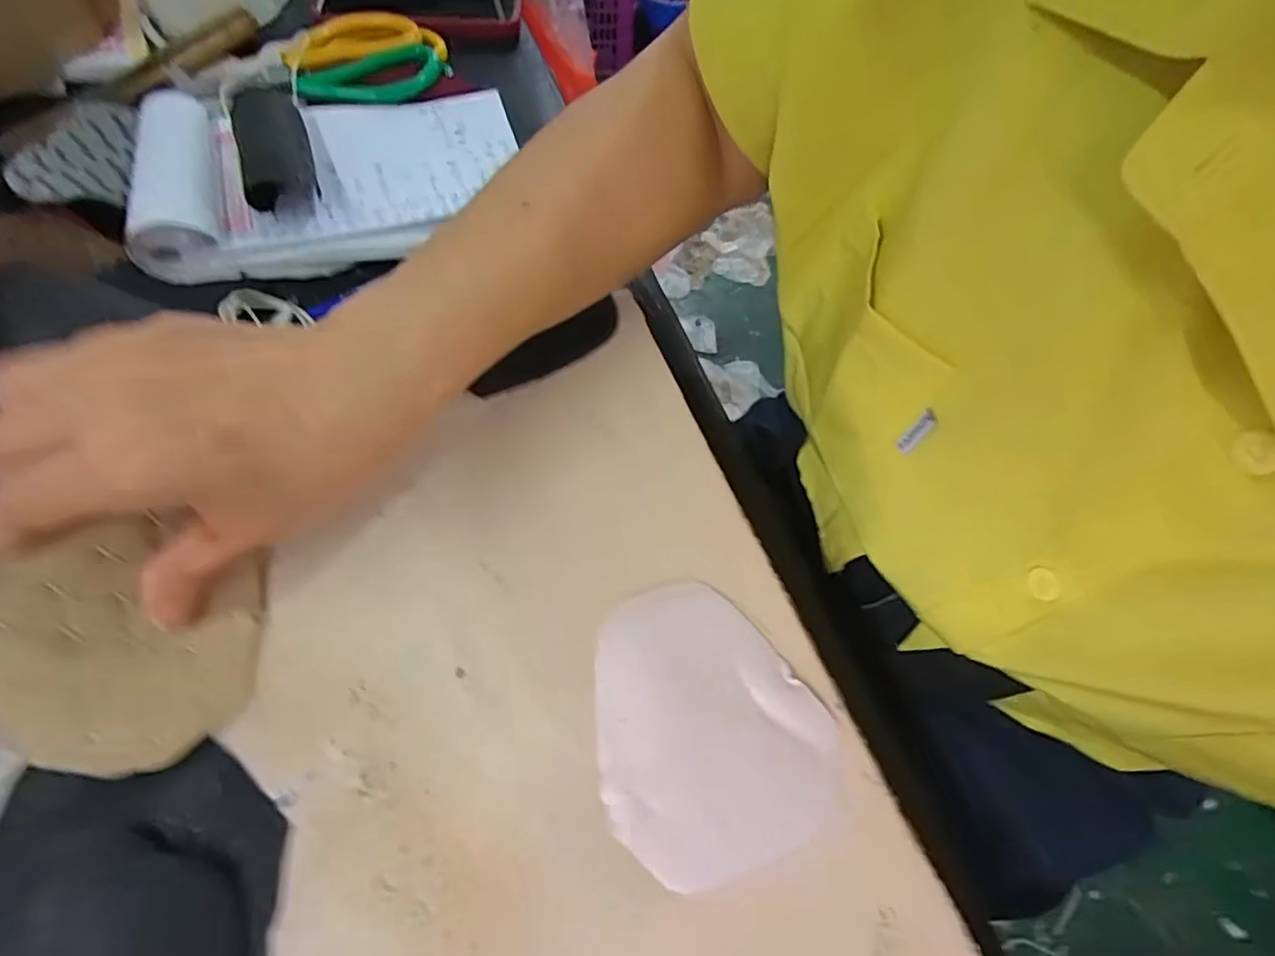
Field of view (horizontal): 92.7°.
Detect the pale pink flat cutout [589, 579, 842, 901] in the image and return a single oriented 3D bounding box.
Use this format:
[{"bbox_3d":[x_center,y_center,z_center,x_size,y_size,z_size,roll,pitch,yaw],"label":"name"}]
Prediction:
[{"bbox_3d":[0.025,0.090,0.232,0.083,0.004,0.099,-18,63,-13],"label":"pale pink flat cutout"}]

